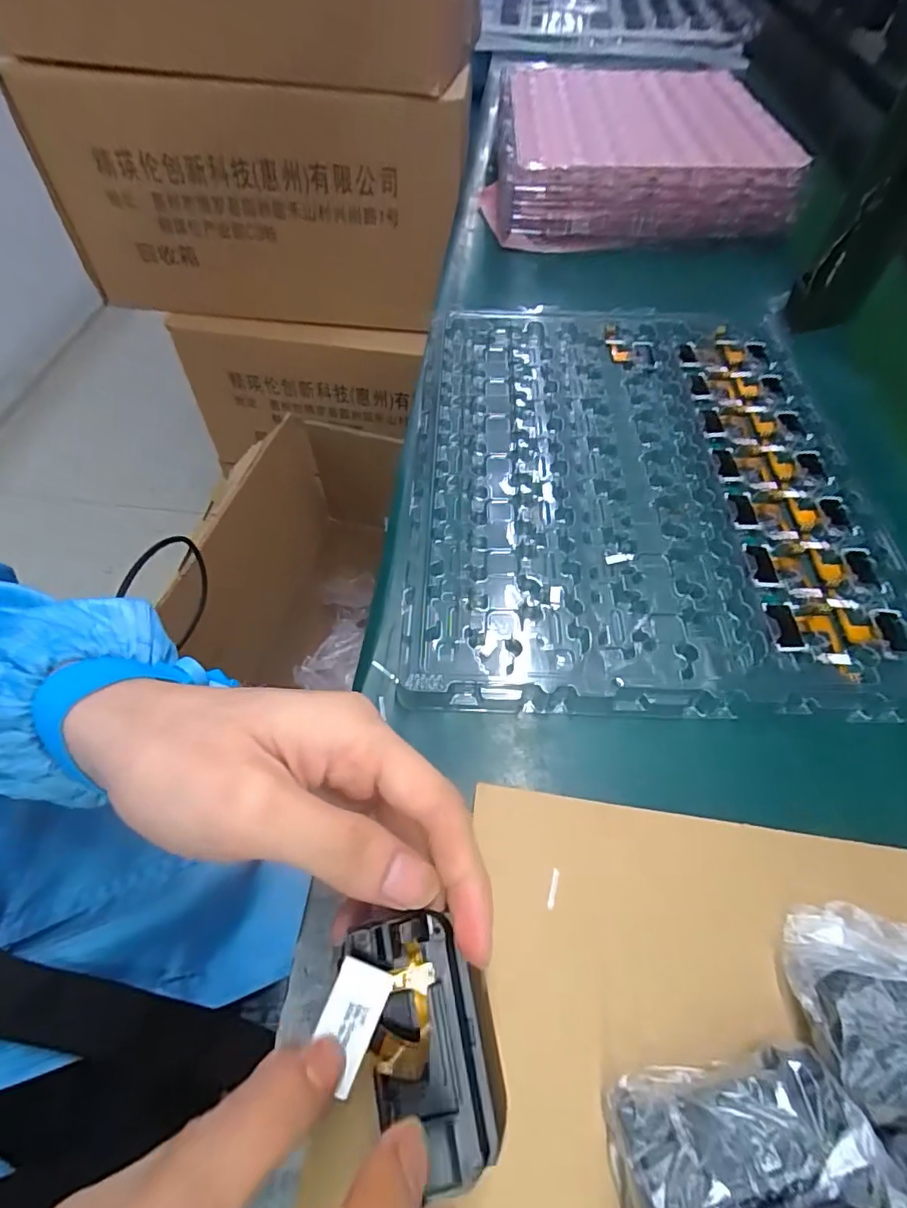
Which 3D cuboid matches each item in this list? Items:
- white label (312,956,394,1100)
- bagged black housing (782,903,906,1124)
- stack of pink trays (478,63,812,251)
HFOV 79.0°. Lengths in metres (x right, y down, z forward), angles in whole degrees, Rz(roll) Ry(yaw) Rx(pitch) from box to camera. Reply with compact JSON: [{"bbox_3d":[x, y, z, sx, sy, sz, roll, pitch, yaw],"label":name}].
[{"bbox_3d":[-0.031,0.121,0.157,0.016,0.004,0.031,29,66,-8],"label":"white label"},{"bbox_3d":[0.169,0.147,0.201,0.079,0.022,0.064,5,57,1],"label":"bagged black housing"},{"bbox_3d":[0.206,-0.550,0.664,0.322,0.073,0.381,5,57,1],"label":"stack of pink trays"}]

